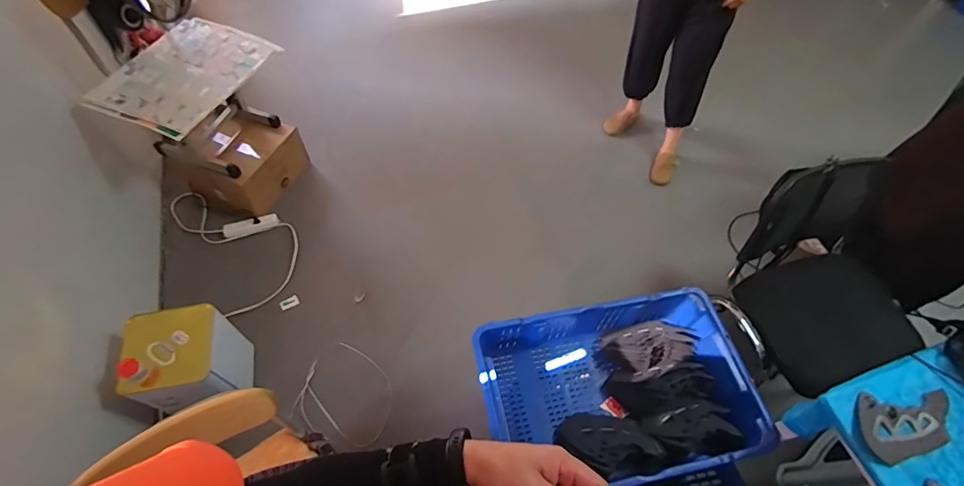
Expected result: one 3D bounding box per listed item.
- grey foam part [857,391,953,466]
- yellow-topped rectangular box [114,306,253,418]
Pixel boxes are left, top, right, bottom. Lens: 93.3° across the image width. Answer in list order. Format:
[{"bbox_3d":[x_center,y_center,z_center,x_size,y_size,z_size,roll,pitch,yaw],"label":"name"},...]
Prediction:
[{"bbox_3d":[0.843,0.354,0.906,0.211,0.018,0.124,-11,60,-11],"label":"grey foam part"},{"bbox_3d":[-0.879,0.386,1.414,0.273,0.339,0.265,-10,60,-10],"label":"yellow-topped rectangular box"}]

